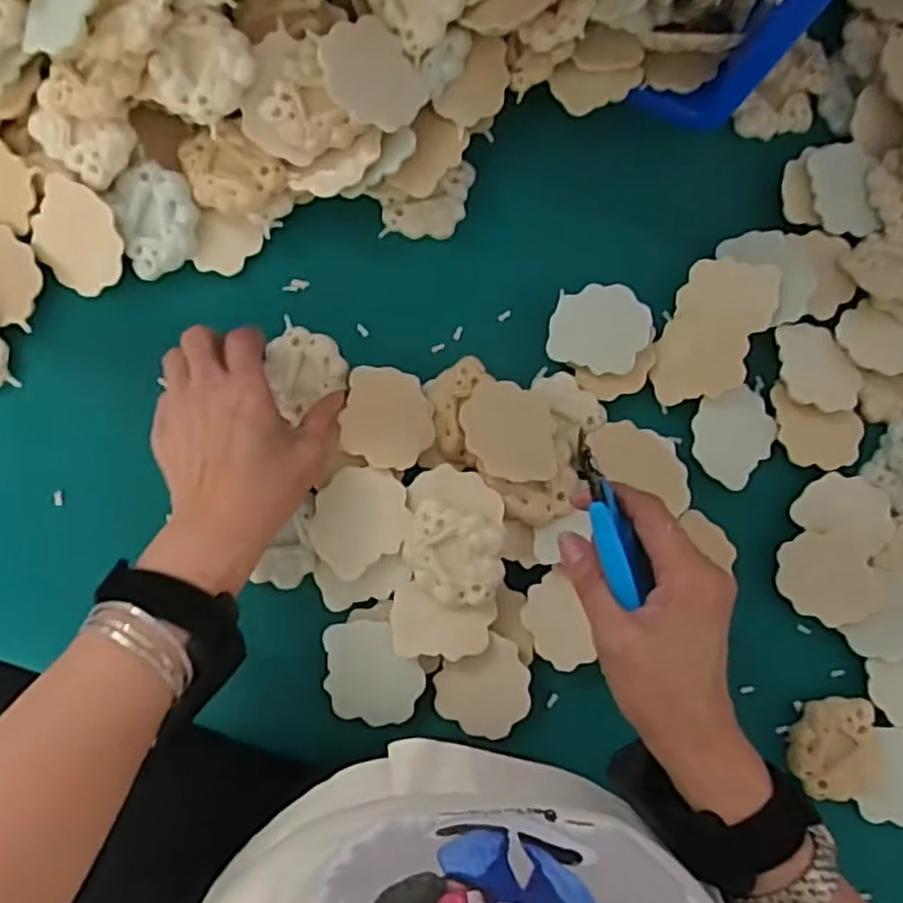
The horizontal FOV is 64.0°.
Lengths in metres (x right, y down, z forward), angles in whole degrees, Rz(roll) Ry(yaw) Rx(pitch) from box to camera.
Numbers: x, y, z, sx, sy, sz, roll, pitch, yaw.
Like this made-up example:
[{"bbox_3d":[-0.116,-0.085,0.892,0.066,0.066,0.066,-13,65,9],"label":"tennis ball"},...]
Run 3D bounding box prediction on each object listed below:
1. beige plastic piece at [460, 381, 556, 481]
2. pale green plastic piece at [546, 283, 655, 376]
[{"bbox_3d":[0.036,-0.015,0.435,0.060,0.018,0.062,5,67,-11],"label":"beige plastic piece"},{"bbox_3d":[0.097,-0.080,0.469,0.061,0.013,0.054,13,84,-5],"label":"pale green plastic piece"}]

